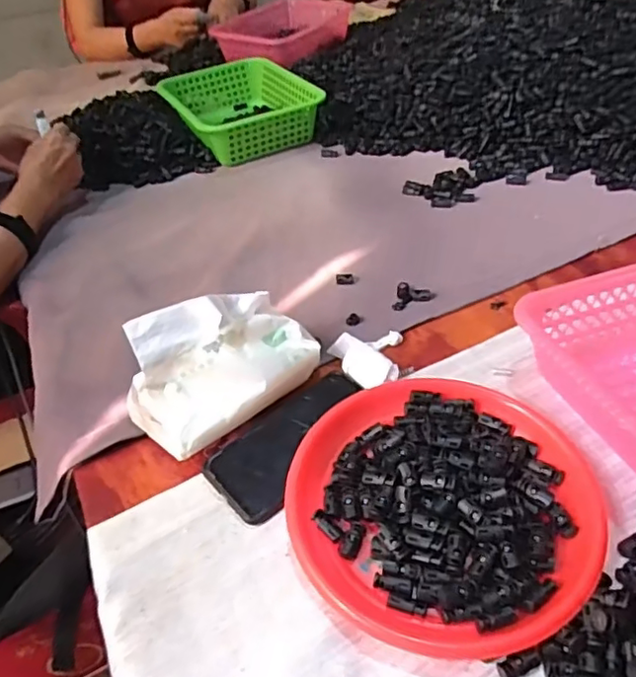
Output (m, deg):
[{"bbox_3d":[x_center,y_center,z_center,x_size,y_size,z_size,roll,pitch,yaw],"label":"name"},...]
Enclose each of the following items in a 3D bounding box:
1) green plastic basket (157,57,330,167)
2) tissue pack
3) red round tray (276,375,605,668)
[{"bbox_3d":[-0.133,-0.400,1.044,0.216,0.073,0.269,-23,45,-17],"label":"green plastic basket"},{"bbox_3d":[-0.088,0.022,0.546,0.167,0.100,0.089,-33,48,-26],"label":"tissue pack"},{"bbox_3d":[0.094,0.122,0.465,0.222,0.027,0.218,-4,42,4],"label":"red round tray"}]

